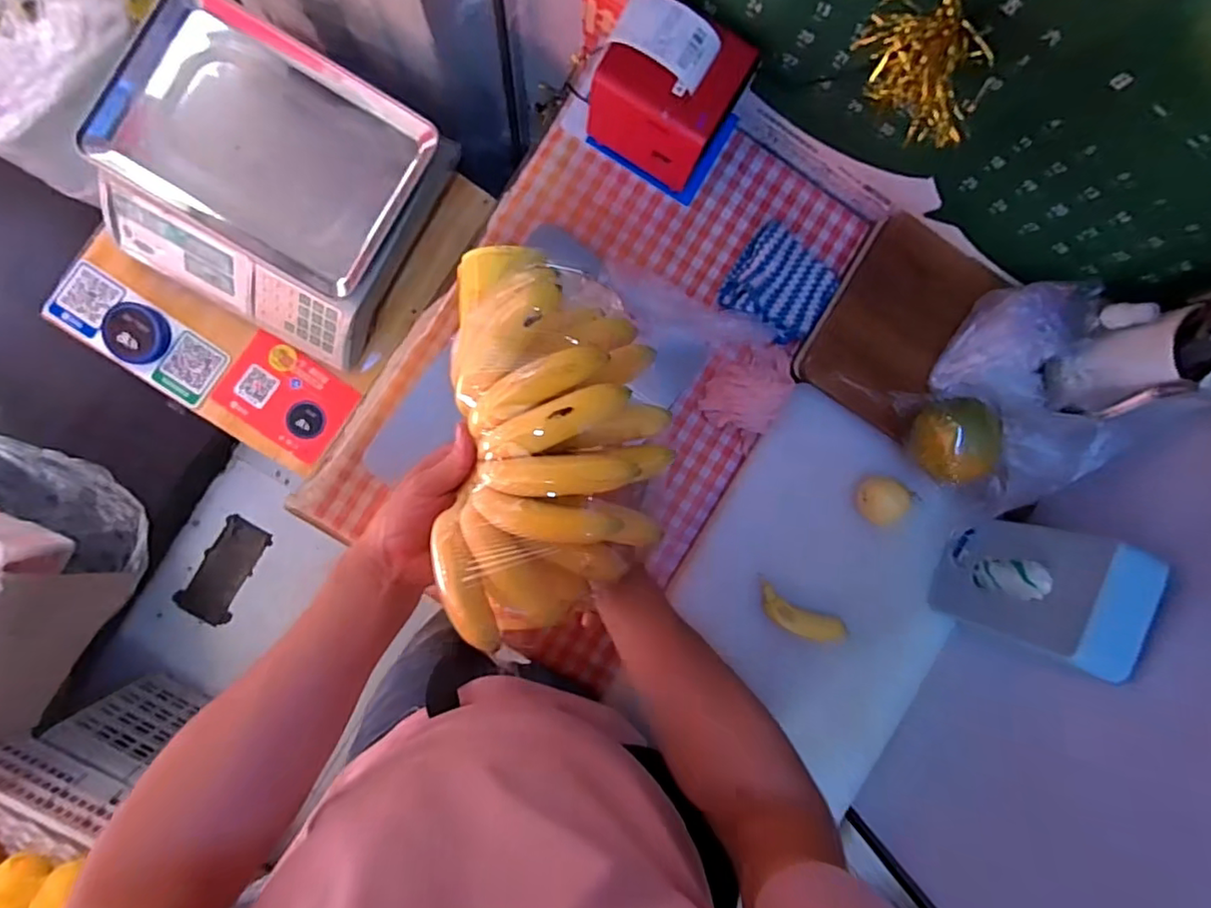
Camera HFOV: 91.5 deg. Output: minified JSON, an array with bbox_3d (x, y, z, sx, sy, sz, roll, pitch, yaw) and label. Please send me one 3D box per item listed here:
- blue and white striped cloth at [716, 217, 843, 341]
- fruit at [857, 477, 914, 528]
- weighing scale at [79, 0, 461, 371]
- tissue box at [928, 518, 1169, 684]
[{"bbox_3d":[0.199,-0.191,0.661,0.107,0.023,0.107,33,88,-4],"label":"blue and white striped cloth"},{"bbox_3d":[0.295,0.050,0.643,0.050,0.042,0.051,0,91,-5],"label":"fruit"},{"bbox_3d":[-0.401,-0.318,0.703,0.329,0.110,0.302,27,88,-4],"label":"weighing scale"},{"bbox_3d":[0.412,0.132,0.580,0.066,0.193,0.120,16,89,-5],"label":"tissue box"}]

